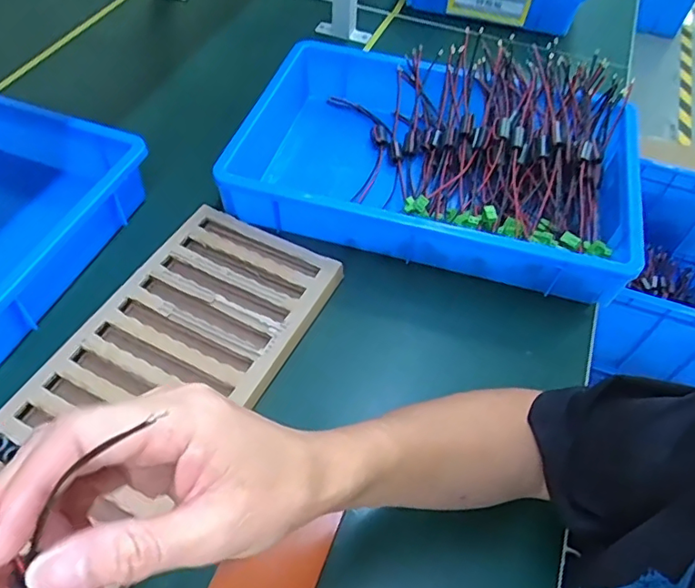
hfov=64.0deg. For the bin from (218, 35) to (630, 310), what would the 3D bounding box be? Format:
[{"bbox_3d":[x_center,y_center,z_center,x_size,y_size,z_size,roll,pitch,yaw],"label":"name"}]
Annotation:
[{"bbox_3d":[0.109,-0.165,0.638,0.419,0.101,0.287,14,53,7],"label":"bin"}]

